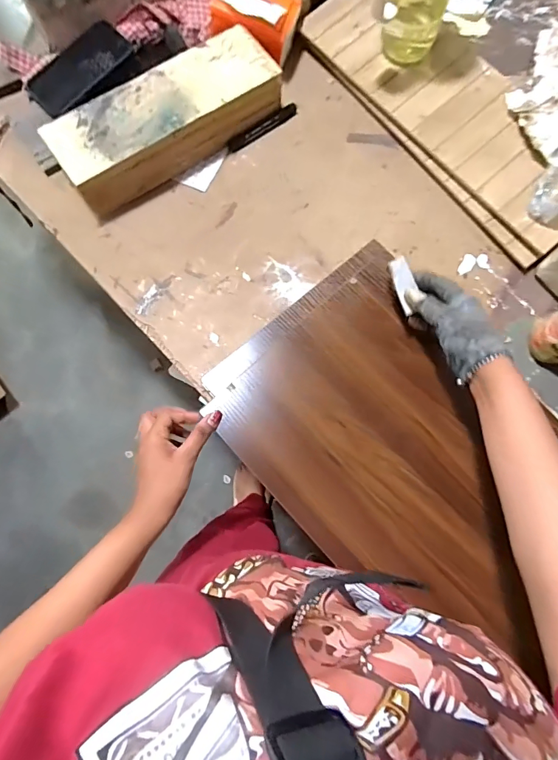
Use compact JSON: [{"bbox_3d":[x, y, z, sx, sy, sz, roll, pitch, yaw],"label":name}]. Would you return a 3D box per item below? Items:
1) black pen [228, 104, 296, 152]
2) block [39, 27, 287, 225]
[{"bbox_3d":[-0.024,-0.399,0.637,0.128,0.012,0.016,-38,80,-6],"label":"black pen"},{"bbox_3d":[-0.160,-0.382,0.595,0.333,0.079,0.115,-36,80,-6],"label":"block"}]

